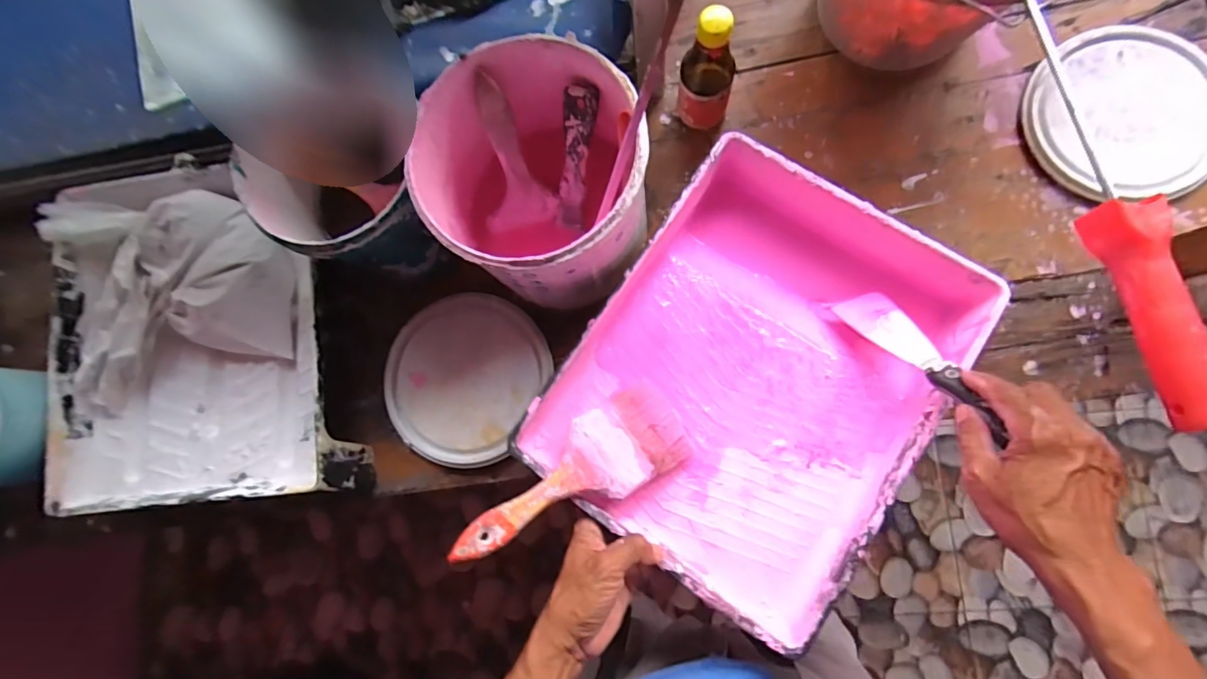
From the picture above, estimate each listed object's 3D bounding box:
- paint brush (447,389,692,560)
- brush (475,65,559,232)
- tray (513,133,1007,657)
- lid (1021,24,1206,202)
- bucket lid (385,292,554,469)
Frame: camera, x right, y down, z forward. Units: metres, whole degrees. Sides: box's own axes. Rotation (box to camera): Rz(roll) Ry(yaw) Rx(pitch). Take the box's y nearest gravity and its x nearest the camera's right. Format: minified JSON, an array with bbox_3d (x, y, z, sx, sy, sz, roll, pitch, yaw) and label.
[{"bbox_3d":[-0.023,0.107,0.400,0.195,0.012,0.072,-29,71,-23],"label":"paint brush"},{"bbox_3d":[-0.086,-0.159,0.443,0.065,0.138,0.011,-6,47,6],"label":"brush"},{"bbox_3d":[0.134,0.024,0.455,0.279,0.103,0.348,33,88,9],"label":"tray"},{"bbox_3d":[0.509,-0.220,0.496,0.166,0.015,0.169,-9,83,5],"label":"lid"},{"bbox_3d":[-0.150,0.036,0.533,0.166,0.012,0.173,-1,84,6],"label":"bucket lid"}]

